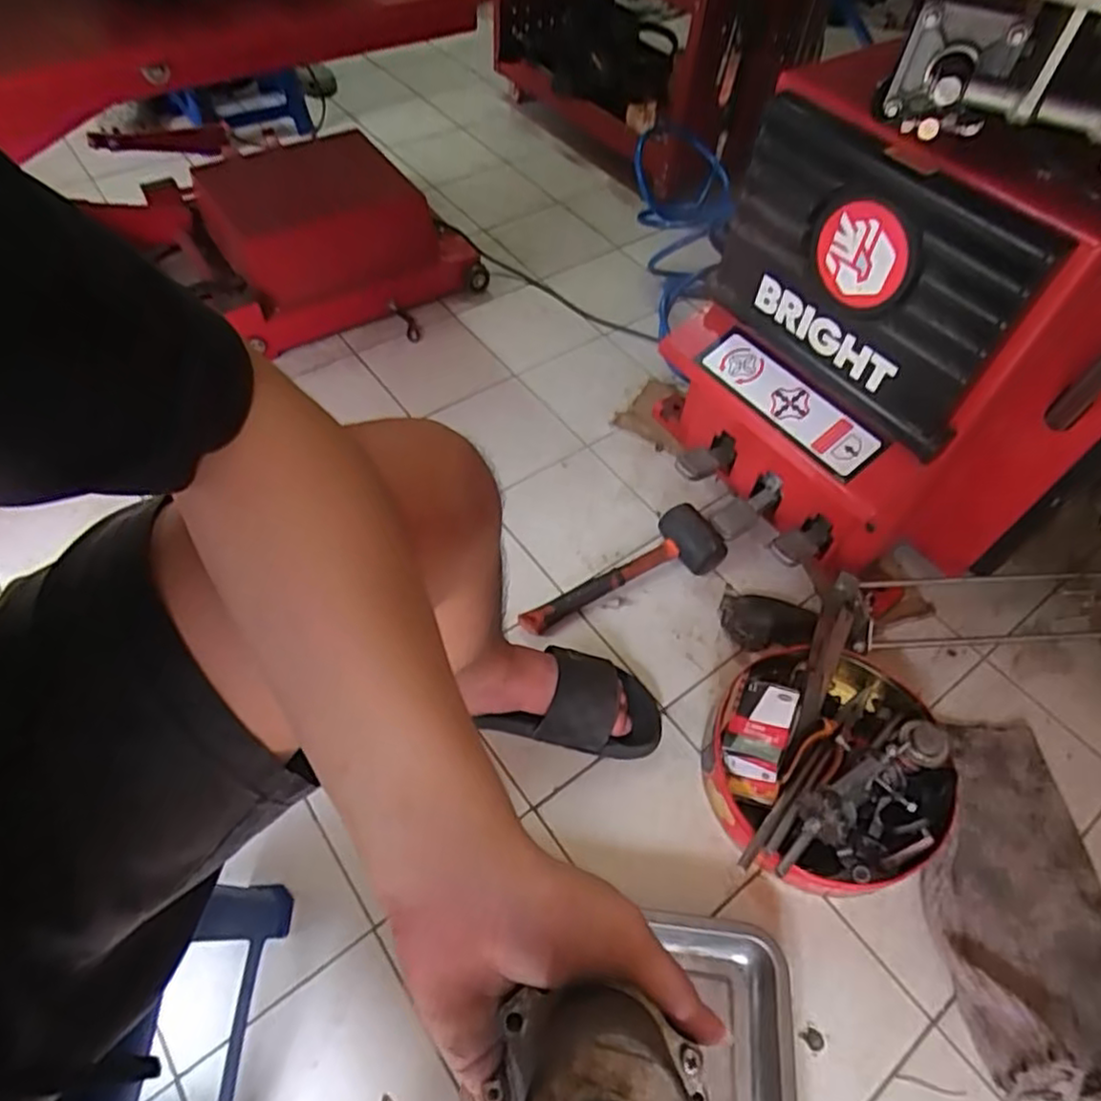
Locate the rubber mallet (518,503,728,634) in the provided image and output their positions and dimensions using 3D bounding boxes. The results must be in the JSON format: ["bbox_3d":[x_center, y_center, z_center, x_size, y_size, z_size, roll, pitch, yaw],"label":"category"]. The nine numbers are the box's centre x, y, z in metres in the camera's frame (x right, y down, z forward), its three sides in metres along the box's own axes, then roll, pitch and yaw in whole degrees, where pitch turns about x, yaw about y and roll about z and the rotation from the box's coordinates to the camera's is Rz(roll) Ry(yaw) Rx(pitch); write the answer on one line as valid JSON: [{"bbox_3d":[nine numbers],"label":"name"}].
[{"bbox_3d":[0.106,0.038,0.914,0.293,0.056,0.091,-31,61,-21],"label":"rubber mallet"}]

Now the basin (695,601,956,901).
[{"bbox_3d":[0.311,0.226,0.770,0.290,0.111,0.257,-31,61,-21],"label":"basin"}]

